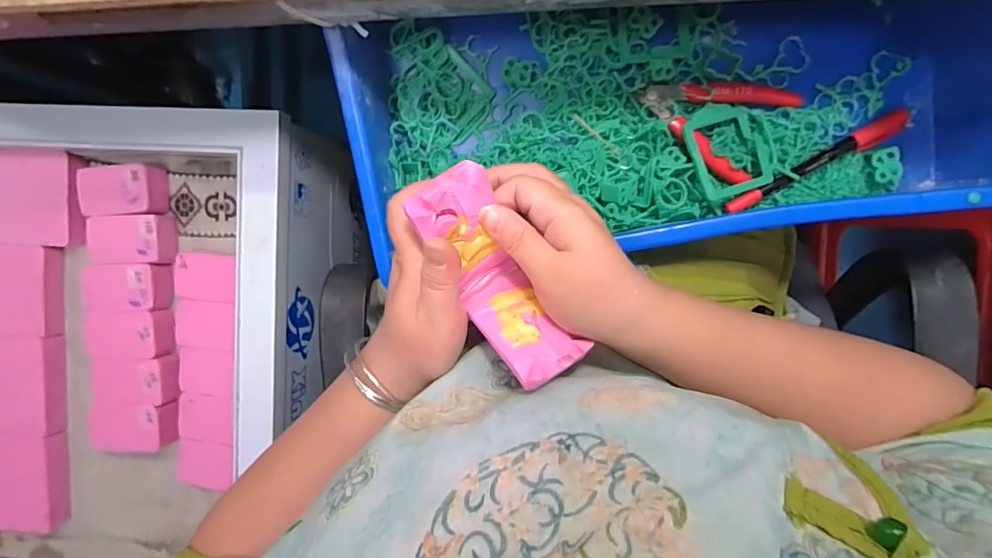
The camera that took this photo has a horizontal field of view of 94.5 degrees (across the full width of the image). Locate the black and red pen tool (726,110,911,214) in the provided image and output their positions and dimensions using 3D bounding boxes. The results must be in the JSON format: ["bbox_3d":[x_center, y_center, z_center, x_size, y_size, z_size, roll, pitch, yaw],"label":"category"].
[{"bbox_3d":[0.239,-0.086,0.340,0.142,0.012,0.015,-27,91,6],"label":"black and red pen tool"}]

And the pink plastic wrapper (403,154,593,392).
[{"bbox_3d":[0.001,-0.002,0.255,0.047,0.051,0.118,-27,98,6],"label":"pink plastic wrapper"}]

